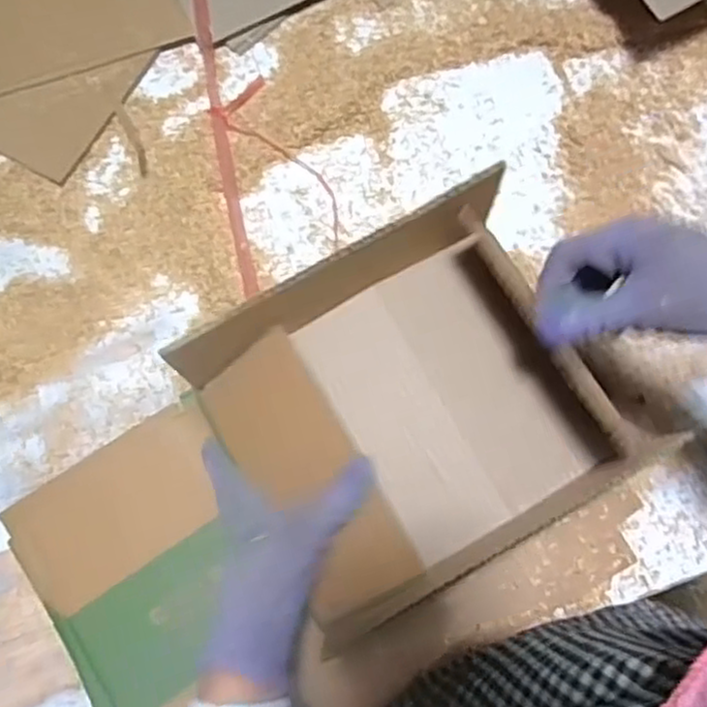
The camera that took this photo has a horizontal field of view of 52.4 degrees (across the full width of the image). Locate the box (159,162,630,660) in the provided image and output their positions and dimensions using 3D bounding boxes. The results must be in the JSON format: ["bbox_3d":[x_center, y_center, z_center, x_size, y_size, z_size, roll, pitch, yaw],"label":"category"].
[{"bbox_3d":[0.034,0.041,0.461,0.221,0.105,0.200,-29,76,-6],"label":"box"}]

